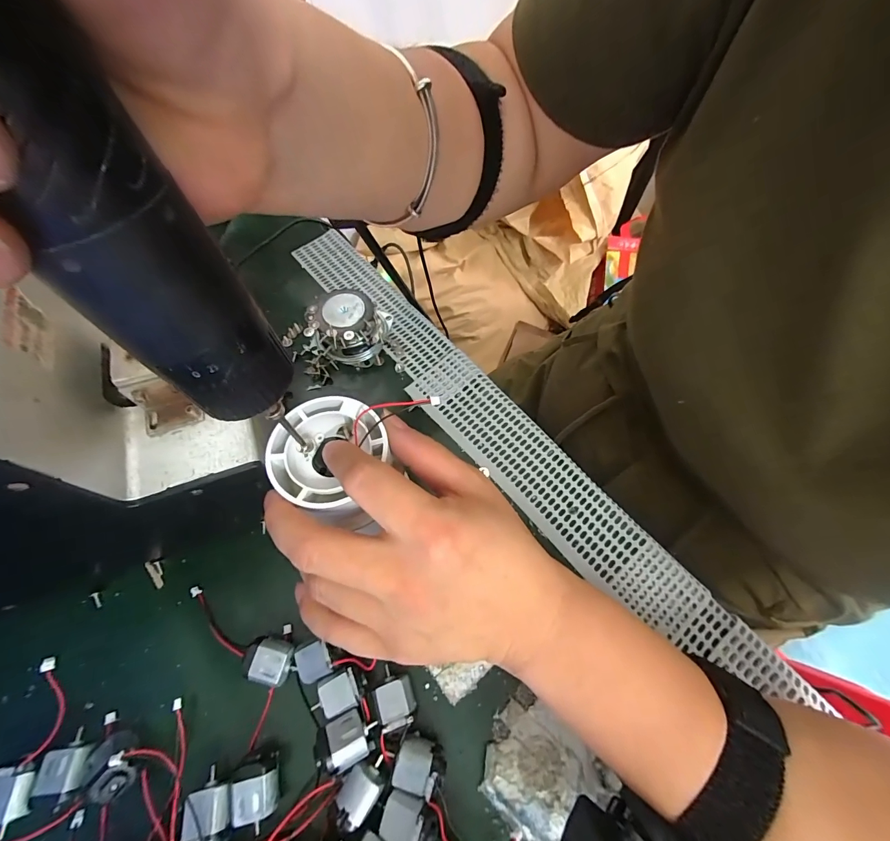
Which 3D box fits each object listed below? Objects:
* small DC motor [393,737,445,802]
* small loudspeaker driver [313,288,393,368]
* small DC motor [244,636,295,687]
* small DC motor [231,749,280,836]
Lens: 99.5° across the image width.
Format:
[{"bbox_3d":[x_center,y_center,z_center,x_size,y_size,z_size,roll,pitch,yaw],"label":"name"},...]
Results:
[{"bbox_3d":[-0.012,0.164,0.180,0.025,0.018,0.018,14,63,6],"label":"small DC motor"},{"bbox_3d":[-0.071,-0.074,0.289,0.049,0.031,0.053,11,63,4],"label":"small loudspeaker driver"},{"bbox_3d":[-0.090,0.125,0.197,0.023,0.020,0.019,13,63,5],"label":"small DC motor"},{"bbox_3d":[-0.086,0.171,0.175,0.019,0.016,0.026,-8,63,-6],"label":"small DC motor"}]

